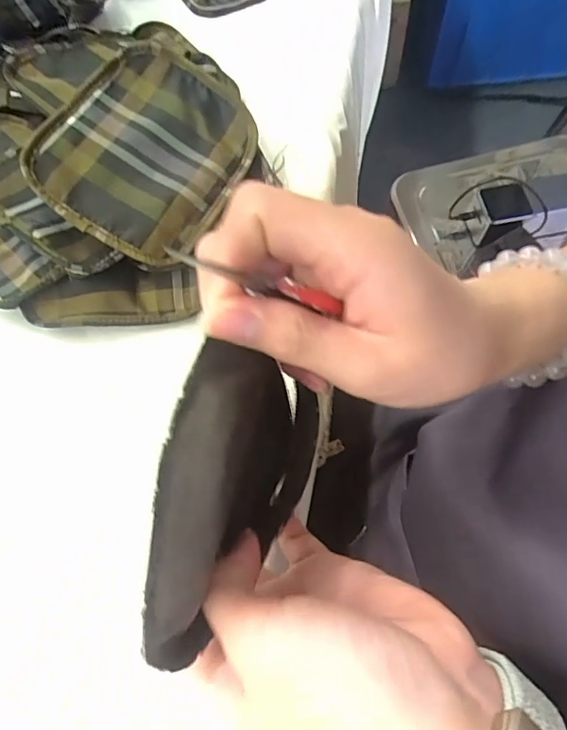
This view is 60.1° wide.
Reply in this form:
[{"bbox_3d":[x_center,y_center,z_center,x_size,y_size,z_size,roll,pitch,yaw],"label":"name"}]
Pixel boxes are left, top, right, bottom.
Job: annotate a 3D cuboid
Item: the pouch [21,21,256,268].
[{"bbox_3d":[-0.089,-0.140,0.328,0.113,0.025,0.138,30,72,-7],"label":"pouch"}]

